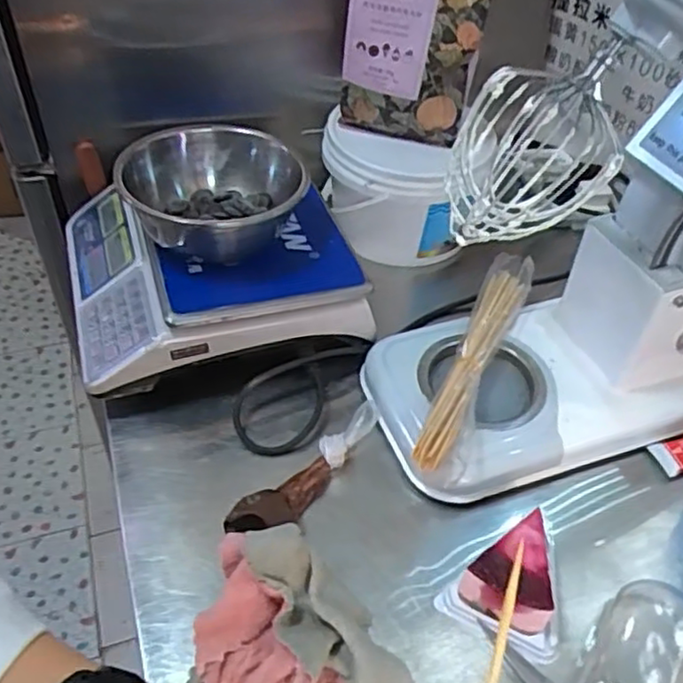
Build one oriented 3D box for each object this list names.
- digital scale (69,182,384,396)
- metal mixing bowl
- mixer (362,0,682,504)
[{"bbox_3d":[-0.169,-0.115,0.825,0.322,0.094,0.312,-13,48,-16],"label":"digital scale"},{"bbox_3d":[-0.139,-0.165,0.768,0.183,0.081,0.193,2,45,-2],"label":"metal mixing bowl"},{"bbox_3d":[0.274,-0.127,0.621,0.457,0.498,0.215,-12,47,-16],"label":"mixer"}]

